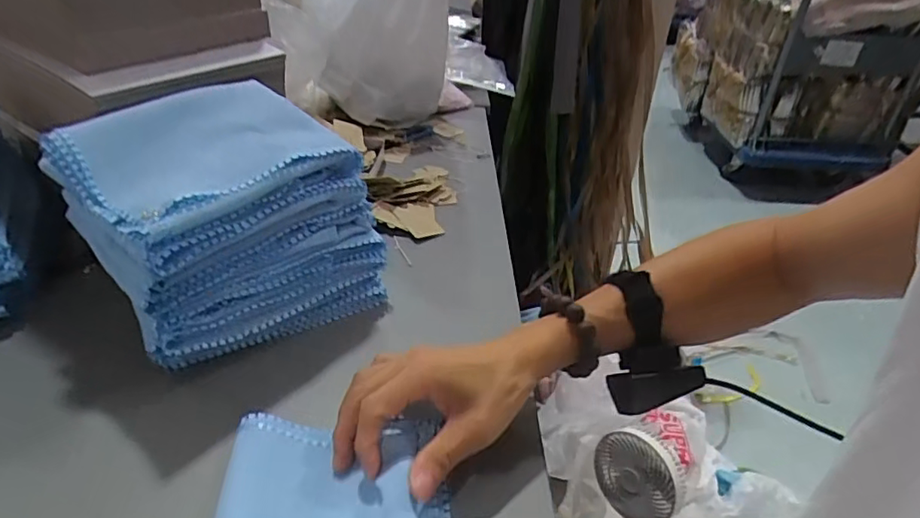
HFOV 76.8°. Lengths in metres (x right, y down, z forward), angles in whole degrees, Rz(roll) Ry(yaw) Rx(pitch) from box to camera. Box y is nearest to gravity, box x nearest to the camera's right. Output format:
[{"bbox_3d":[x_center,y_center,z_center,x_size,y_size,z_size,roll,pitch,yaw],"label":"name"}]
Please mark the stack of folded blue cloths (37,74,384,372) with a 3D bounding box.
[{"bbox_3d":[-0.182,-0.028,0.486,0.211,0.189,0.127,-24,44,-33],"label":"stack of folded blue cloths"}]

